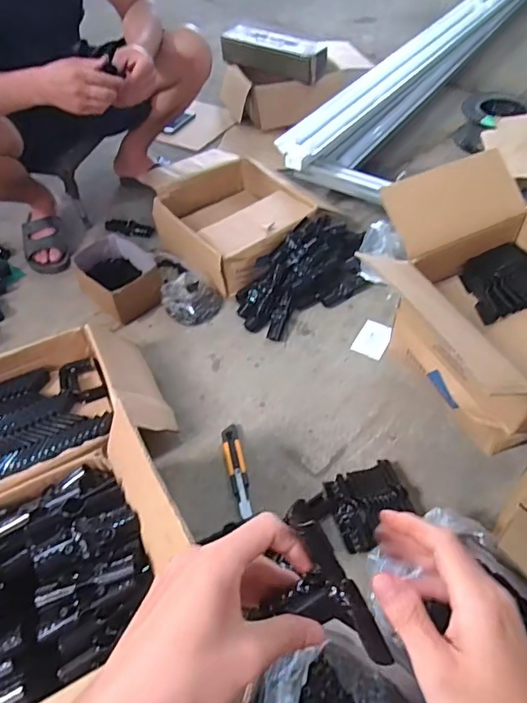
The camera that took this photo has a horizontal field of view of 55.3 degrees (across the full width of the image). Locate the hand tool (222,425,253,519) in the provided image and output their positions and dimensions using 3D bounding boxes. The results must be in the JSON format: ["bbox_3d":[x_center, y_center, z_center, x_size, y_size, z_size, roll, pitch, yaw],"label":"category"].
[{"bbox_3d":[-0.049,0.214,0.919,0.033,0.016,0.182,-11,50,-6],"label":"hand tool"}]

